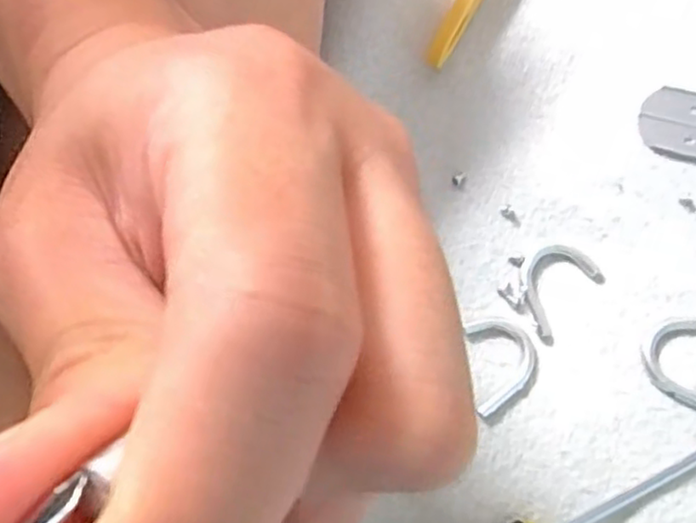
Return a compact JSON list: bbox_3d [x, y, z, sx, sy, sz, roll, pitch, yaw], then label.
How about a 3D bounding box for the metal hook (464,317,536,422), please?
[{"bbox_3d":[0.074,0.050,0.318,0.031,0.004,0.047,-5,79,-2],"label":"metal hook"}]

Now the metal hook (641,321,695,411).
[{"bbox_3d":[0.156,0.052,0.311,0.032,0.006,0.048,-8,79,-2],"label":"metal hook"}]

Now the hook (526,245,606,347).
[{"bbox_3d":[0.099,0.013,0.324,0.031,0.004,0.046,42,81,7],"label":"hook"}]

